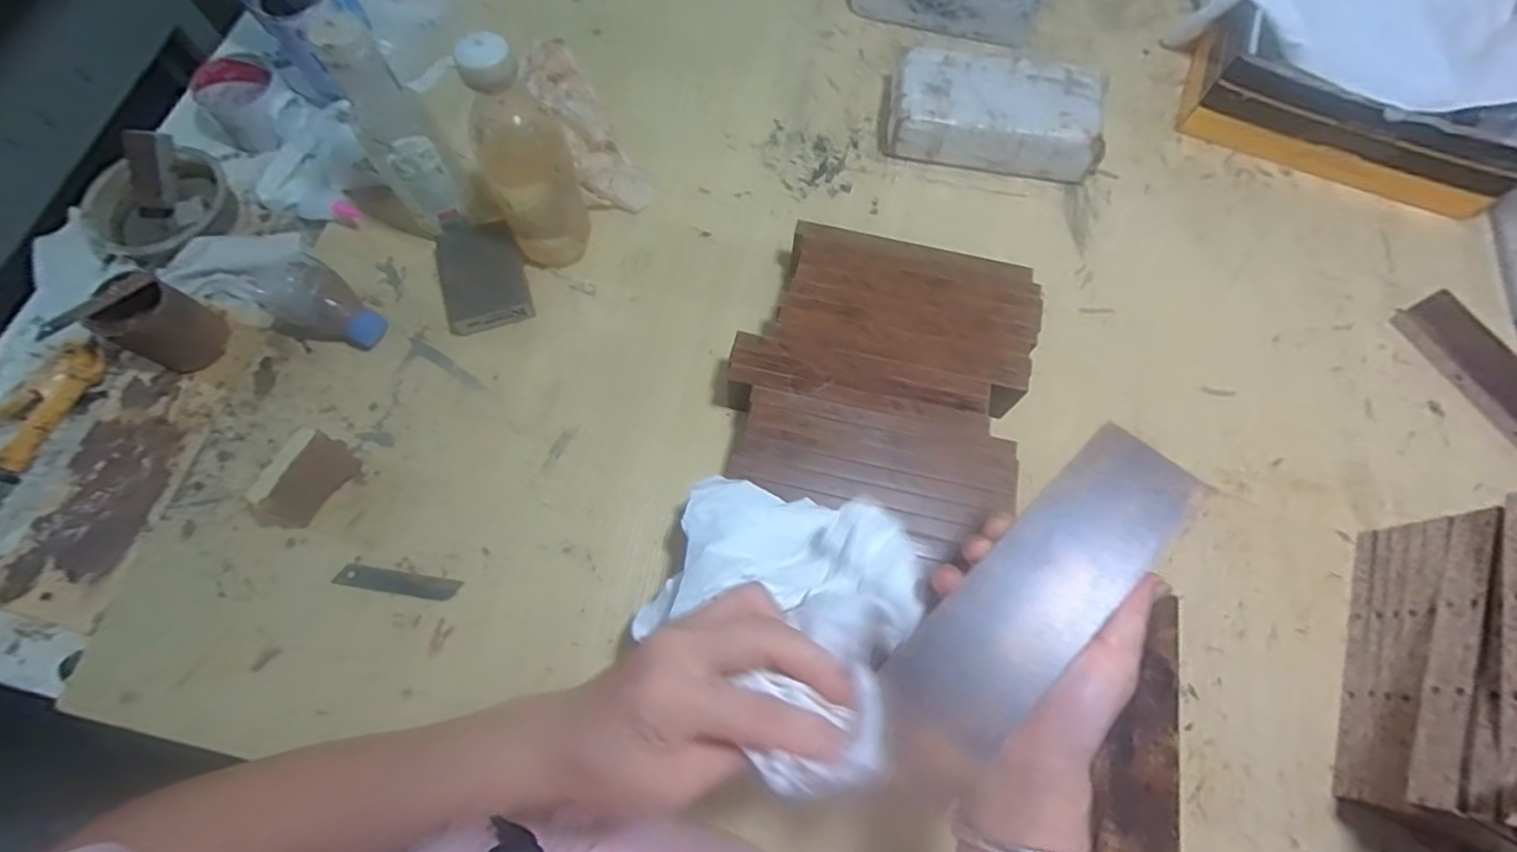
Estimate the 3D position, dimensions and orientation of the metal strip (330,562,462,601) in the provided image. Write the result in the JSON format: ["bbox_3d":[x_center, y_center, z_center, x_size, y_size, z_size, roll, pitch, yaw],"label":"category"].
[{"bbox_3d":[-0.290,0.126,0.518,0.097,0.004,0.018,9,69,2],"label":"metal strip"}]

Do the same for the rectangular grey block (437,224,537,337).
[{"bbox_3d":[-0.261,-0.140,0.610,0.080,0.020,0.105,-16,70,-7],"label":"rectangular grey block"}]

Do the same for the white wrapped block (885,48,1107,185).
[{"bbox_3d":[0.243,-0.322,0.668,0.214,0.064,0.109,12,70,4],"label":"white wrapped block"}]

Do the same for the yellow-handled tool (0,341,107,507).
[{"bbox_3d":[-0.647,-0.003,0.555,0.089,0.022,0.164,20,72,6],"label":"yellow-handled tool"}]

